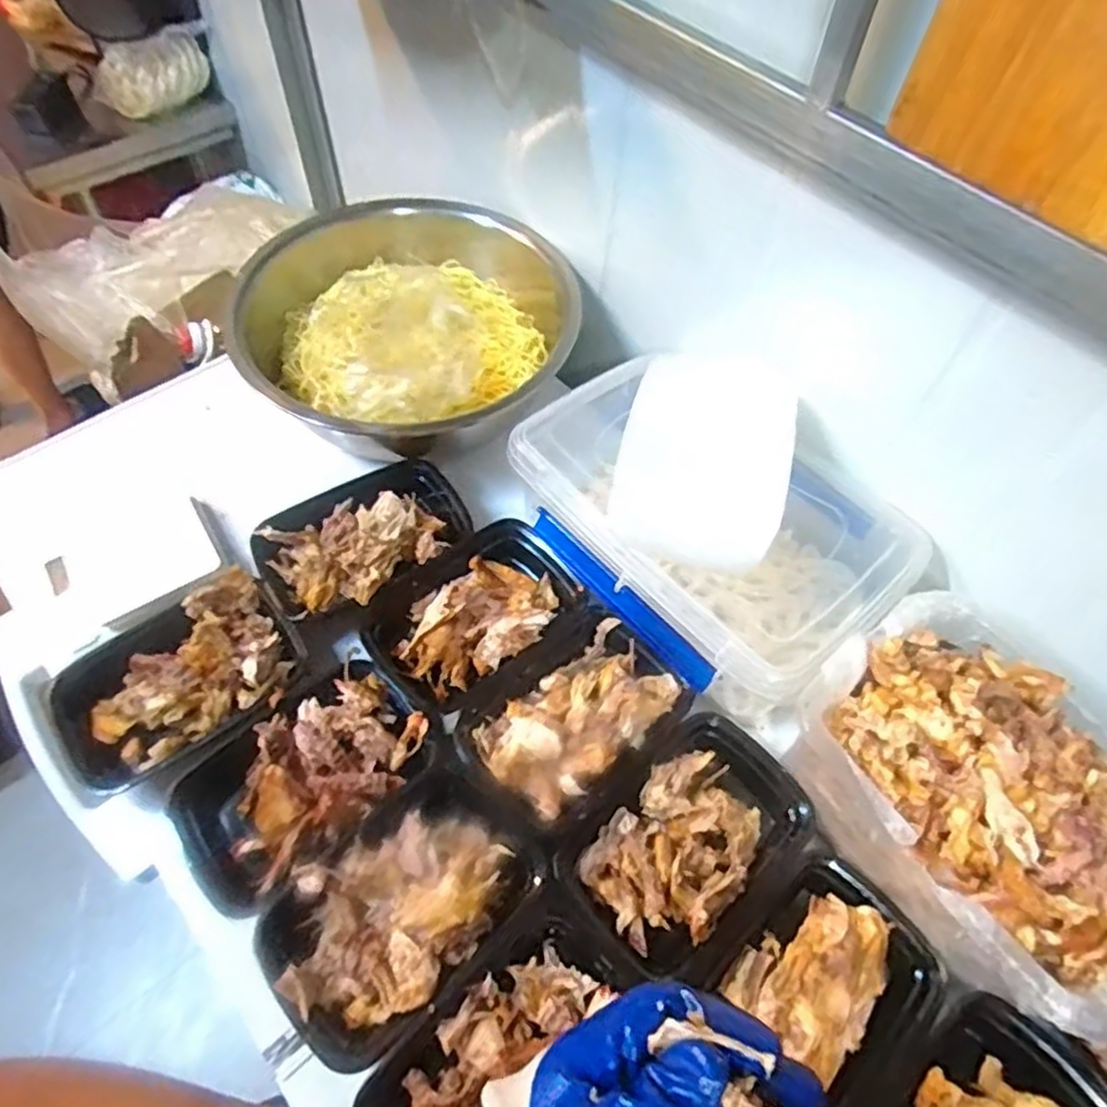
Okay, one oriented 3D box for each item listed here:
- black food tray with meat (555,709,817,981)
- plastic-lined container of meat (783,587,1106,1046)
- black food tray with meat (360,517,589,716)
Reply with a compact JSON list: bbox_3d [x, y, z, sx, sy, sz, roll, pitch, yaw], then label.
[{"bbox_3d":[0.113,0.240,0.605,0.199,0.052,0.136,-39,67,-24],"label":"black food tray with meat"},{"bbox_3d":[0.324,0.187,0.543,0.199,0.151,0.274,-29,63,-20],"label":"plastic-lined container of meat"},{"bbox_3d":[-0.077,0.058,0.704,0.193,0.055,0.139,-37,66,-23],"label":"black food tray with meat"}]

